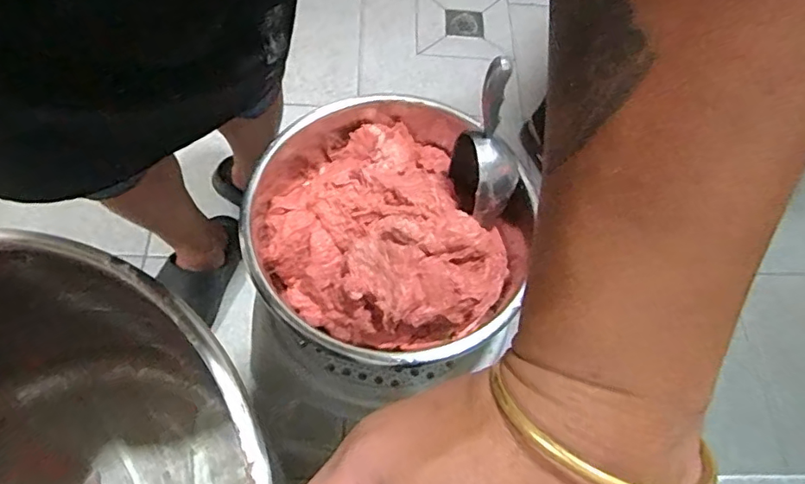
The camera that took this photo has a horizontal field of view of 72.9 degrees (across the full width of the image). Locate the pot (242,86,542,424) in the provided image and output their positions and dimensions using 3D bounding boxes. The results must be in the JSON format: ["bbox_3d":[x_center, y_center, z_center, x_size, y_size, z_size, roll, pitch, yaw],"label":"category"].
[{"bbox_3d":[-0.027,-0.004,0.537,0.263,0.125,0.251,1,65,-2],"label":"pot"}]

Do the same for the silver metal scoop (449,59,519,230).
[{"bbox_3d":[0.077,-0.079,0.483,0.058,0.124,0.091,1,65,-2],"label":"silver metal scoop"}]

